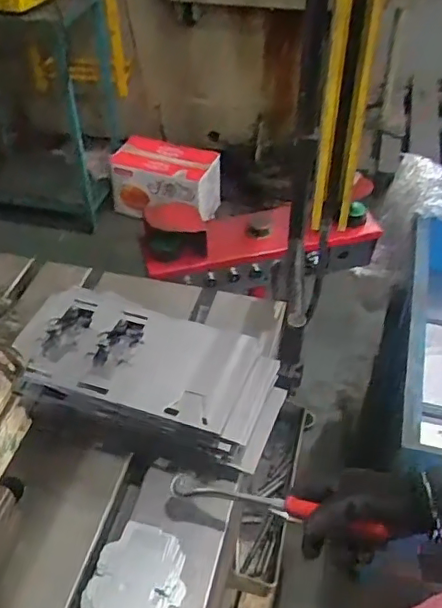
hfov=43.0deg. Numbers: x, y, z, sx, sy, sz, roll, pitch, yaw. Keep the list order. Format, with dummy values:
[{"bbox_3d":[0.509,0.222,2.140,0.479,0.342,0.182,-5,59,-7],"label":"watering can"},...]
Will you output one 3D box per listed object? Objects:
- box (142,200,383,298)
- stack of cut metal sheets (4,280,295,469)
[{"bbox_3d":[0.098,-0.136,1.316,0.543,0.181,0.141,-11,46,-9],"label":"box"},{"bbox_3d":[-0.090,0.076,0.665,0.321,0.061,0.168,18,49,18],"label":"stack of cut metal sheets"}]

